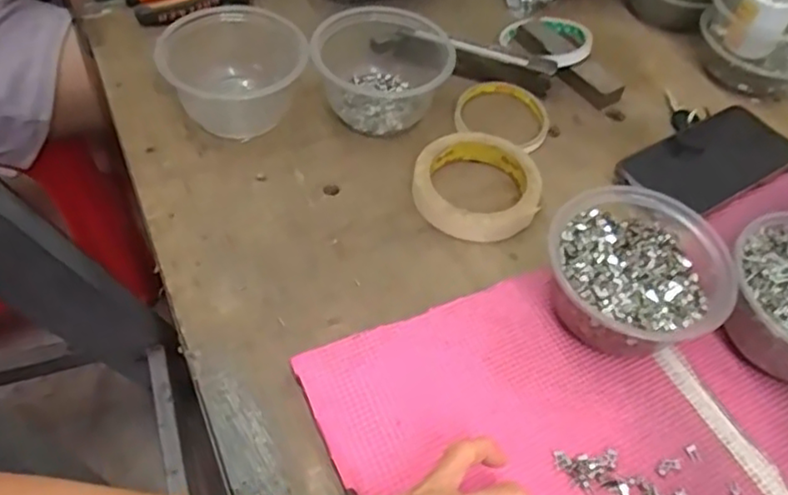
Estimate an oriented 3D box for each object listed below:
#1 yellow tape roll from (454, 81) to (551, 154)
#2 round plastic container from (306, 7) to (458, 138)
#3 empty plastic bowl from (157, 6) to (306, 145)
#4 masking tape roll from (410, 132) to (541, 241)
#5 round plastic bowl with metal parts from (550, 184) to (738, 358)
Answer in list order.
[{"bbox_3d":[0.100,-0.120,0.595,0.082,0.014,0.078,1,53,-2],"label":"yellow tape roll"},{"bbox_3d":[-0.009,-0.157,0.570,0.110,0.059,0.116,1,53,-2],"label":"round plastic container"},{"bbox_3d":[-0.127,-0.139,0.547,0.110,0.060,0.108,3,52,-4],"label":"empty plastic bowl"},{"bbox_3d":[0.065,-0.049,0.521,0.097,0.019,0.098,1,53,-2],"label":"masking tape roll"},{"bbox_3d":[0.158,0.019,0.445,0.109,0.056,0.114,3,52,-4],"label":"round plastic bowl with metal parts"}]

